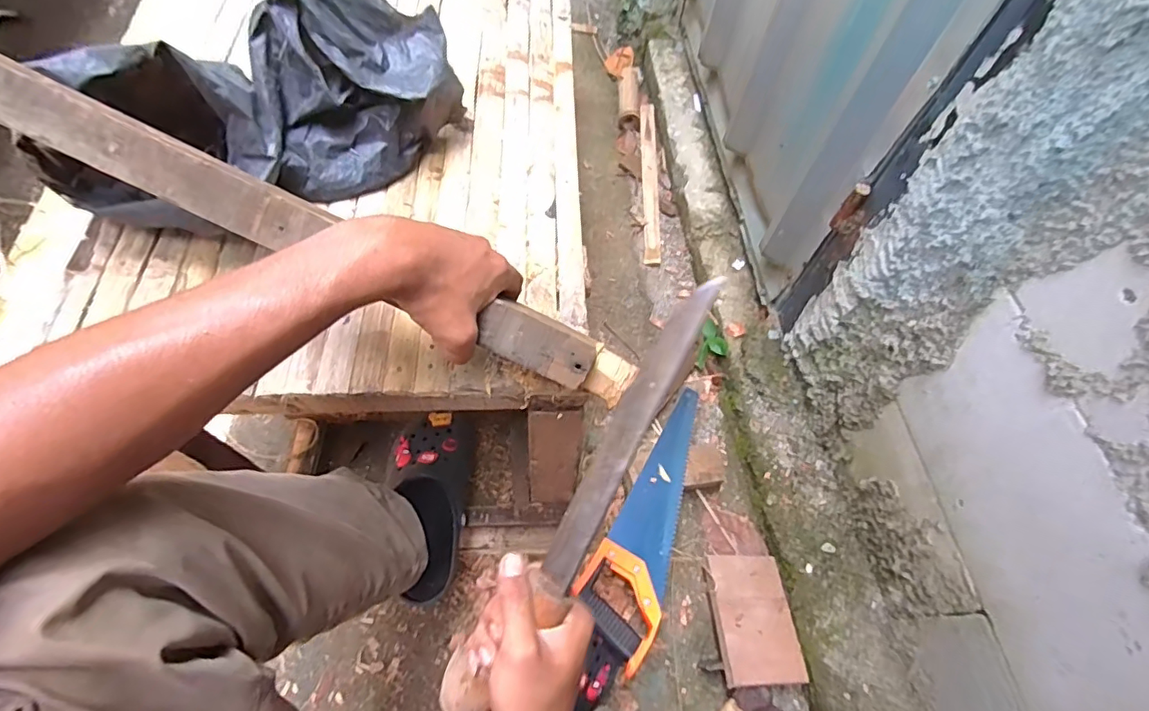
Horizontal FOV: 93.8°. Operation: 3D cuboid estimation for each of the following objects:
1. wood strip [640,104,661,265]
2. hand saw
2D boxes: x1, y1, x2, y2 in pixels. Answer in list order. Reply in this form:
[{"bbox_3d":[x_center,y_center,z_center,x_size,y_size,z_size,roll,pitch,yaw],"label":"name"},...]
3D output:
[{"bbox_3d":[0.169,-0.407,1.217,0.032,0.015,0.494,4,62,-2],"label":"wood strip"},{"bbox_3d":[0.133,0.233,0.807,0.114,0.037,0.414,30,55,11],"label":"hand saw"}]

